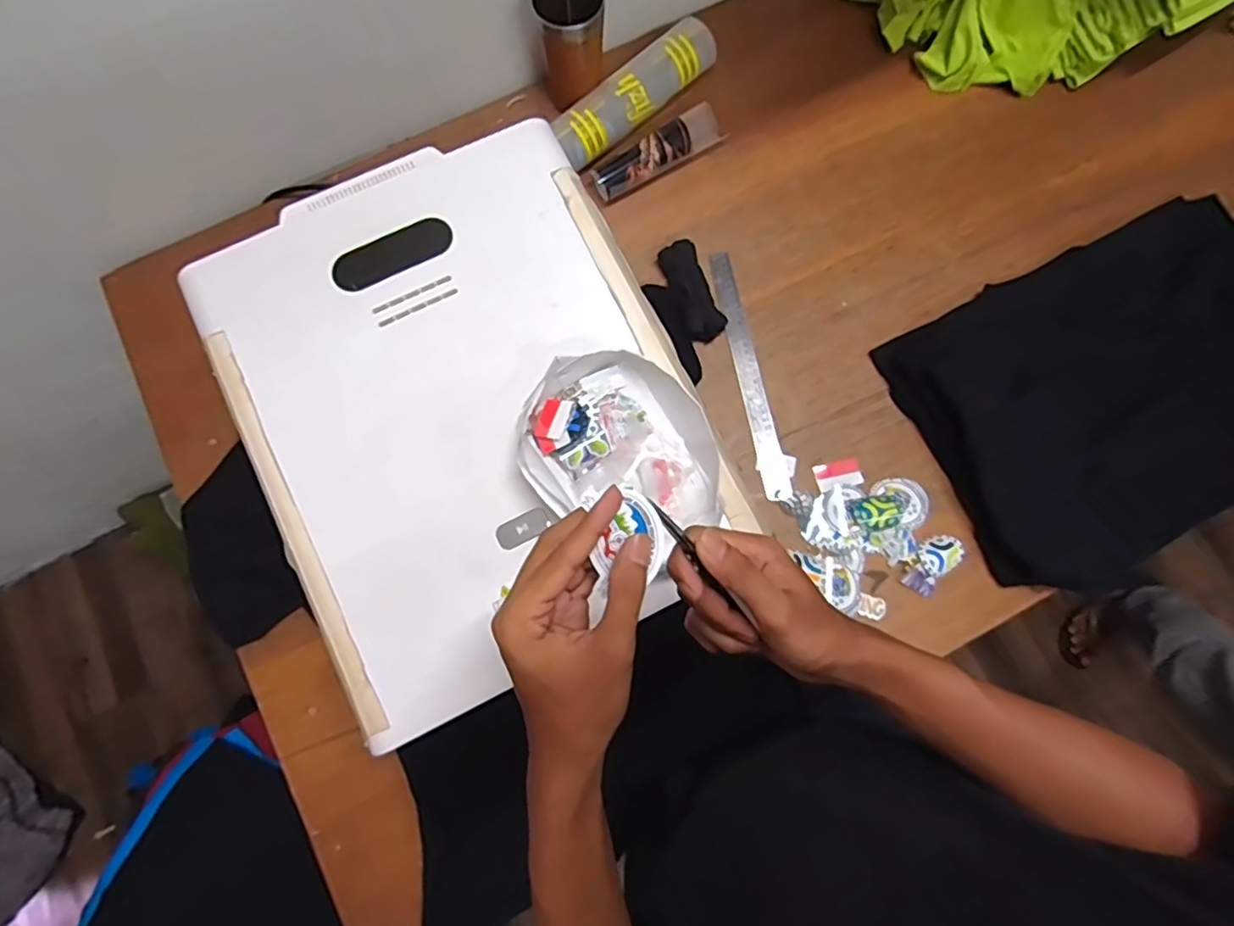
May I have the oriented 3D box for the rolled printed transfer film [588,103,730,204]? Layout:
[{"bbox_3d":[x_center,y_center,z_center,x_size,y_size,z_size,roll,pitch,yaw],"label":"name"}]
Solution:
[{"bbox_3d":[0.051,-0.400,0.799,0.181,0.040,0.054,-30,80,-7],"label":"rolled printed transfer film"}]

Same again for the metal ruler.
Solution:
[{"bbox_3d":[0.162,-0.113,0.768,0.030,0.007,0.318,-14,80,6],"label":"metal ruler"}]

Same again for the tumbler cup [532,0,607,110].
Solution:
[{"bbox_3d":[-0.057,-0.522,0.773,0.075,0.129,0.071,0,78,-1],"label":"tumbler cup"}]

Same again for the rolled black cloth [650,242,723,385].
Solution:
[{"bbox_3d":[0.094,-0.215,0.774,0.051,0.023,0.126,-20,79,-5],"label":"rolled black cloth"}]

